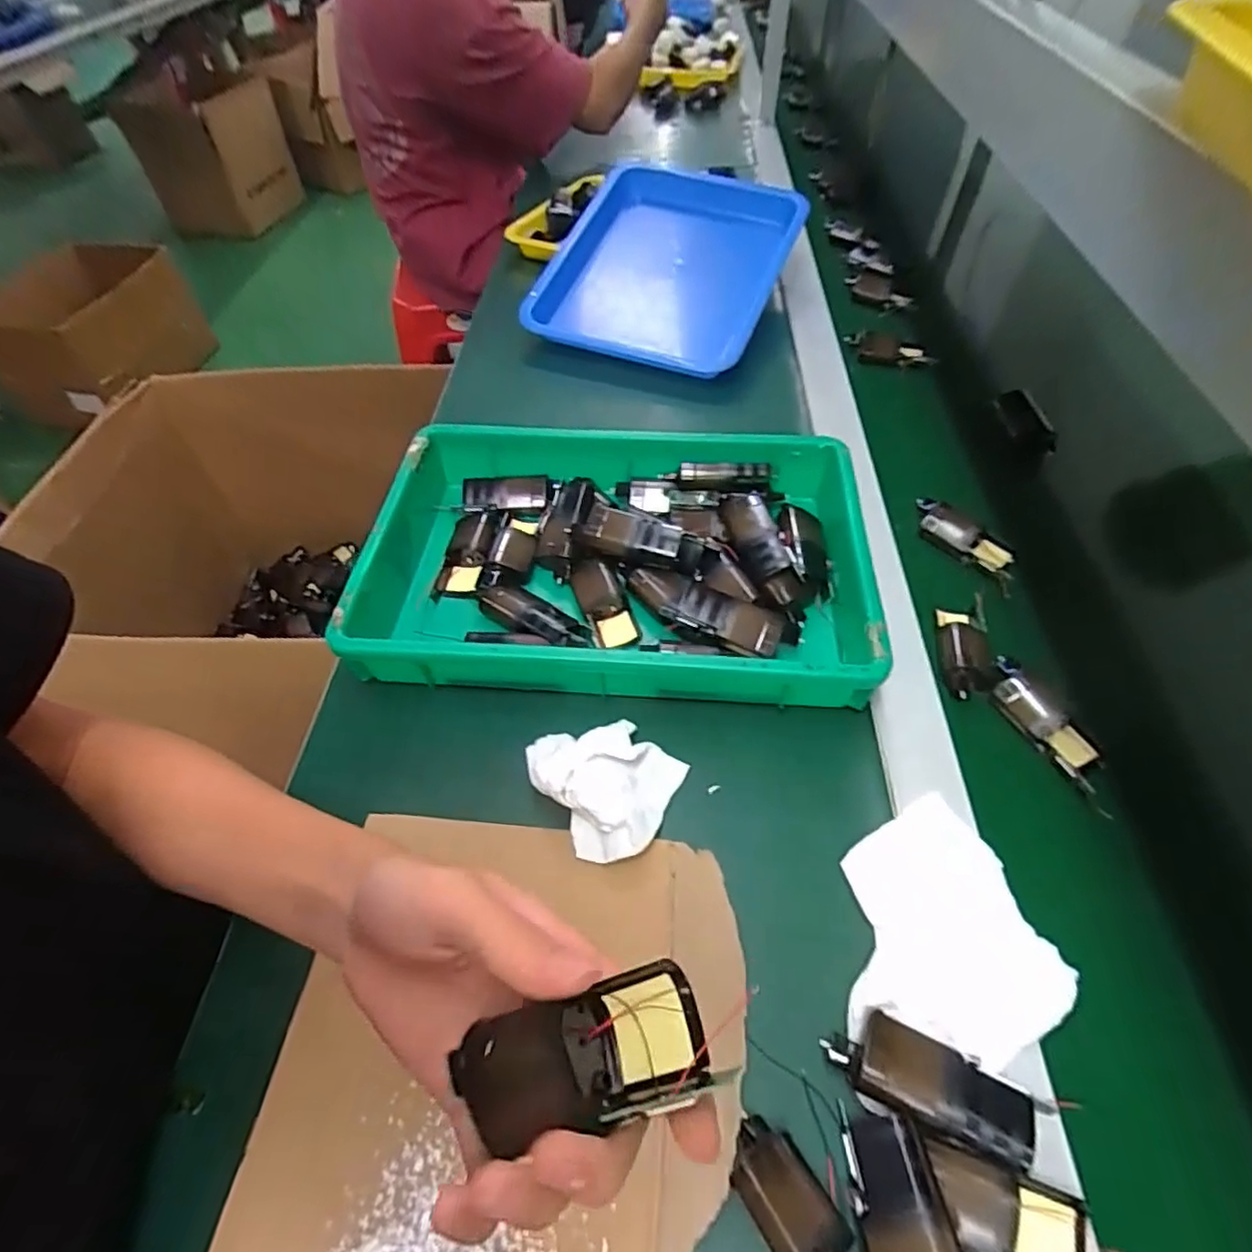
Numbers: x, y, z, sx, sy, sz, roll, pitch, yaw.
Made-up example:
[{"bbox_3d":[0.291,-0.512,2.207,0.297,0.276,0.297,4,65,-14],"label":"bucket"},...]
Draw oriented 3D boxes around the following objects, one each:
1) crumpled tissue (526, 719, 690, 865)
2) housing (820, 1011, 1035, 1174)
[{"bbox_3d":[-0.019,0.098,0.404,0.094,0.033,0.083,20,55,15],"label":"crumpled tissue"},{"bbox_3d":[0.144,0.219,0.307,0.087,0.020,0.038,23,56,17],"label":"housing"}]

